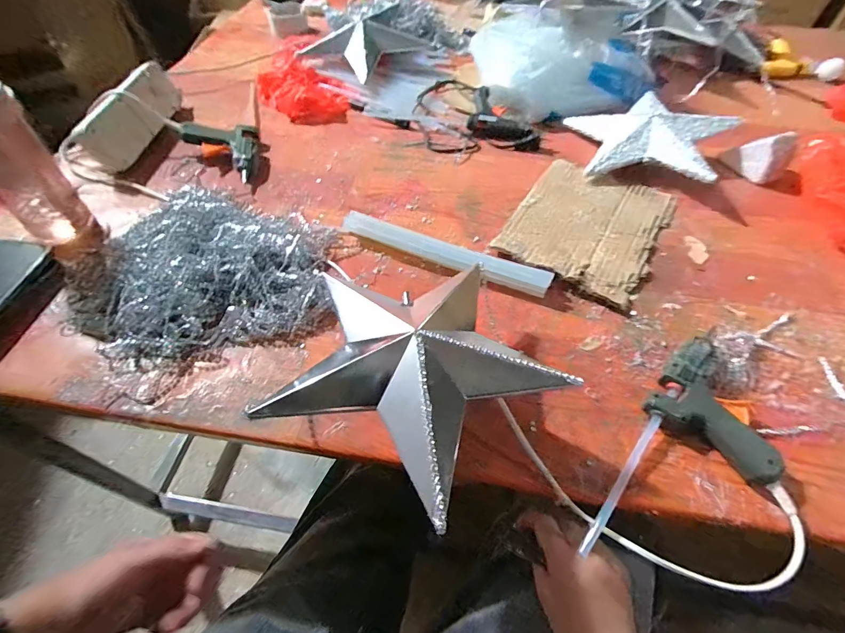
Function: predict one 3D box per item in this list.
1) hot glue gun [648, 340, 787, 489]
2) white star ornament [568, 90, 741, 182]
[{"bbox_3d":[0.279,0.084,0.388,0.109,0.031,0.100,36,60,23],"label":"hot glue gun"},{"bbox_3d":[0.349,-0.282,0.647,0.239,0.061,0.223,15,54,10],"label":"white star ornament"}]

